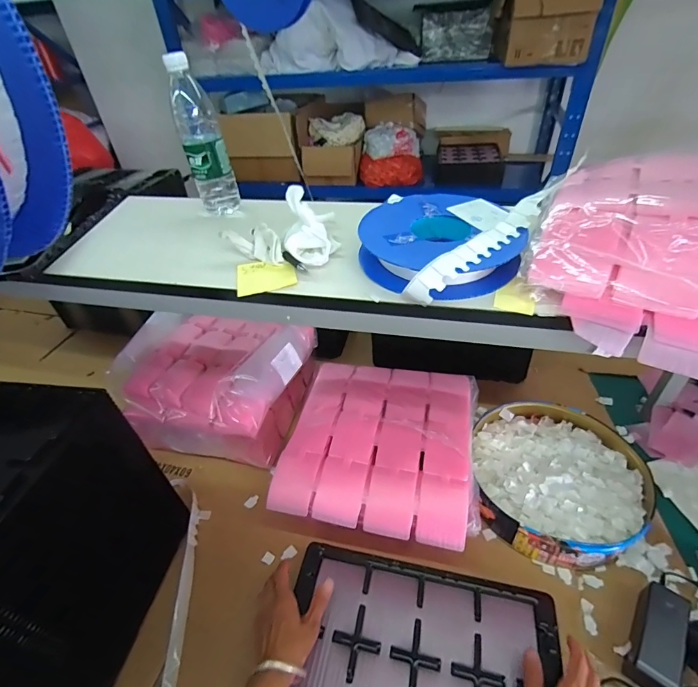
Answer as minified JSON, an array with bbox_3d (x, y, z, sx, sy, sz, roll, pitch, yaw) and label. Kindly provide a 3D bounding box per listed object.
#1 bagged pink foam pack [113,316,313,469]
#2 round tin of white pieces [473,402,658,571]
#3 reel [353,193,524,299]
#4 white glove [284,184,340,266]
[{"bbox_3d":[-0.296,0.088,0.889,0.372,0.207,0.294,6,42,12],"label":"bagged pink foam pack"},{"bbox_3d":[0.390,0.243,0.732,0.293,0.061,0.303,-3,41,2],"label":"round tin of white pieces"},{"bbox_3d":[0.115,-0.133,0.511,0.192,0.055,0.201,-3,41,2],"label":"reel"},{"bbox_3d":[-0.052,-0.163,0.540,0.074,0.066,0.112,-8,41,-4],"label":"white glove"}]

